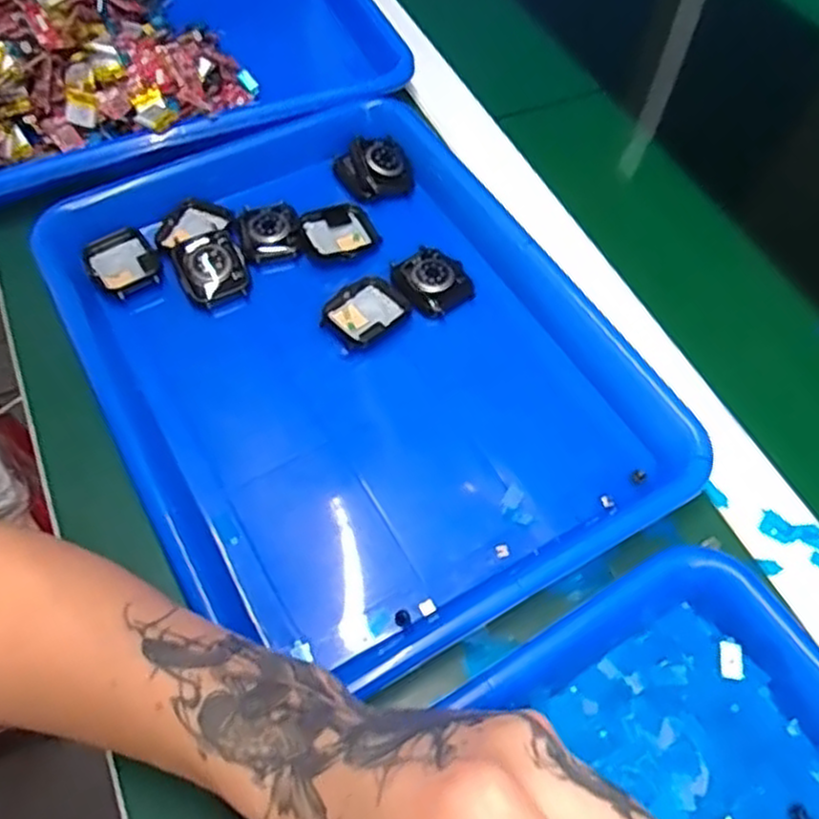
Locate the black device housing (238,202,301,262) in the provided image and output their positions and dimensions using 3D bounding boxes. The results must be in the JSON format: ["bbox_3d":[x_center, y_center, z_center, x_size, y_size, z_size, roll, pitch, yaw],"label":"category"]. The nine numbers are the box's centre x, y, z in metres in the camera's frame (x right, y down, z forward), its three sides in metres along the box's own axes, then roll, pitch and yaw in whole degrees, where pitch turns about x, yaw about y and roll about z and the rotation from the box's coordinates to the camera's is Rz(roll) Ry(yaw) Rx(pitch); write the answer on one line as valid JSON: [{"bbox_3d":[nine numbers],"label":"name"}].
[{"bbox_3d":[-0.086,-0.110,0.461,0.035,0.009,0.038,-11,60,-7],"label":"black device housing"}]

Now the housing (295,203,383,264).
[{"bbox_3d":[-0.043,-0.108,0.460,0.049,0.013,0.038,-25,62,-15],"label":"housing"}]

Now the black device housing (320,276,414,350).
[{"bbox_3d":[-0.024,-0.055,0.427,0.038,0.007,0.047,39,66,21],"label":"black device housing"}]

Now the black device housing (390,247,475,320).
[{"bbox_3d":[0.013,-0.076,0.441,0.040,0.009,0.043,-26,63,-15],"label":"black device housing"}]

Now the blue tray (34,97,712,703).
[{"bbox_3d":[-0.030,-0.035,0.417,0.268,0.034,0.331,-27,63,-15],"label":"blue tray"}]

